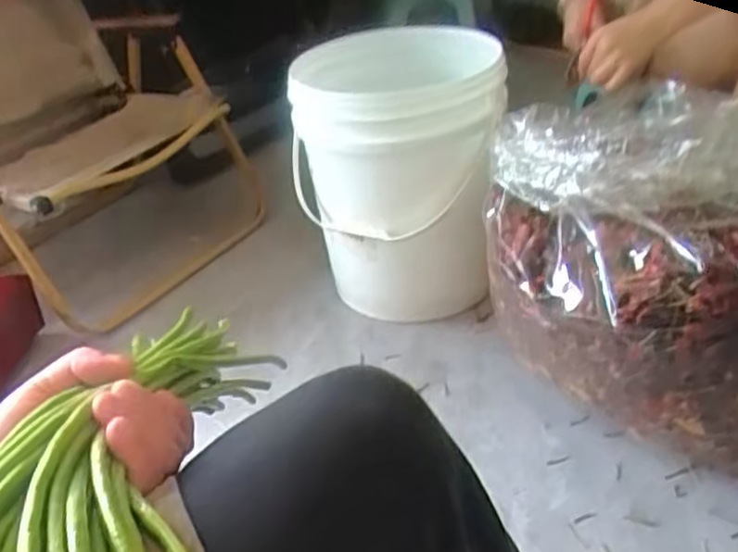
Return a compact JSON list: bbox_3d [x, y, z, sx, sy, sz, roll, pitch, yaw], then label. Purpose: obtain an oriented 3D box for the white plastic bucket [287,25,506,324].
[{"bbox_3d":[0.052,-0.140,1.129,0.292,0.411,0.283,-5,34,4],"label":"white plastic bucket"}]

